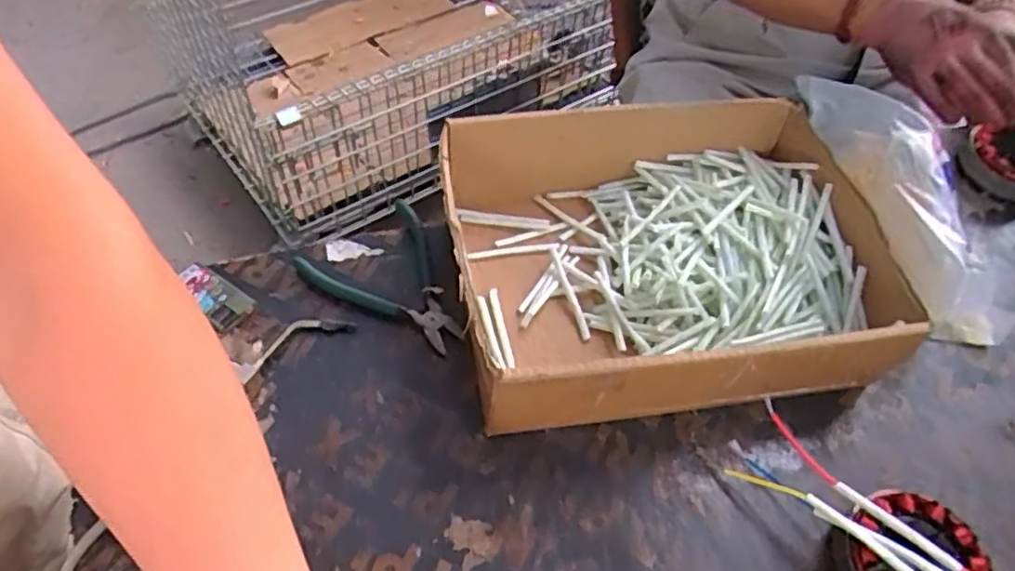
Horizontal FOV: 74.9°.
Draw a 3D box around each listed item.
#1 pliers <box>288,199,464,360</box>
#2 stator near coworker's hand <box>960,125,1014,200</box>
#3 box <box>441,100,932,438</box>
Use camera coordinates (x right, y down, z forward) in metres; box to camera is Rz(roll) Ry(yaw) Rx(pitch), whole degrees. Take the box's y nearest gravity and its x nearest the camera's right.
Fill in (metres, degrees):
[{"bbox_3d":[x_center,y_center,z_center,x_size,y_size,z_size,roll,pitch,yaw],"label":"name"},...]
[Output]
[{"bbox_3d":[-0.087,-0.014,0.557,0.149,0.019,0.104,29,56,16],"label":"pliers"},{"bbox_3d":[0.506,-0.121,0.672,0.087,0.049,0.069,39,60,22],"label":"stator near coworker's hand"},{"bbox_3d":[0.120,-0.027,0.538,0.329,0.096,0.261,-3,54,-7],"label":"box"}]

